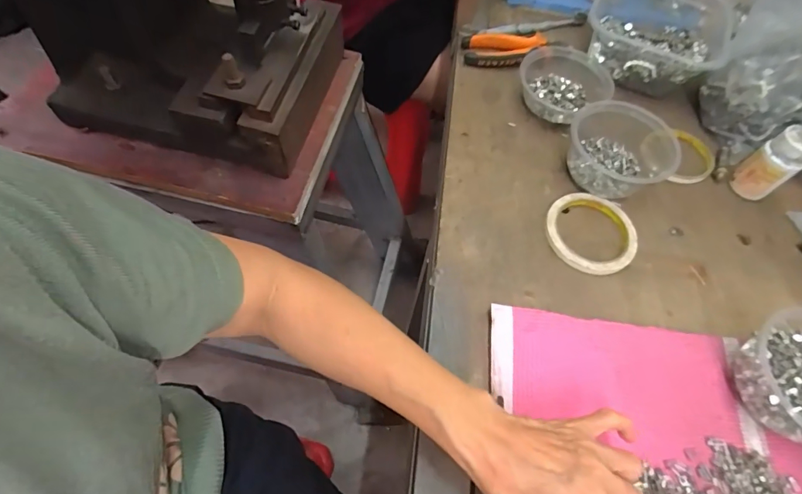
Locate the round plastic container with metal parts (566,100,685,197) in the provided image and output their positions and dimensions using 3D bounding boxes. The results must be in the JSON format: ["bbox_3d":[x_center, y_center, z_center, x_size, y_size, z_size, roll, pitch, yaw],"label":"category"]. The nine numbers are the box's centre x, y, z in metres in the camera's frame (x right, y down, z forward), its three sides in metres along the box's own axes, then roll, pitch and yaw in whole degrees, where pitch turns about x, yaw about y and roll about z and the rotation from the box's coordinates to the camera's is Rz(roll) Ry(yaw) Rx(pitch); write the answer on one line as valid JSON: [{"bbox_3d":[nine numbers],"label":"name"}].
[{"bbox_3d":[0.257,-0.120,0.508,0.122,0.055,0.137,22,61,7],"label":"round plastic container with metal parts"}]

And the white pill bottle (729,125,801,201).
[{"bbox_3d":[0.424,-0.093,0.500,0.043,0.083,0.044,-28,64,-18],"label":"white pill bottle"}]

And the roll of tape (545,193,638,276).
[{"bbox_3d":[0.207,-0.015,0.481,0.094,0.010,0.099,2,60,-4],"label":"roll of tape"}]

